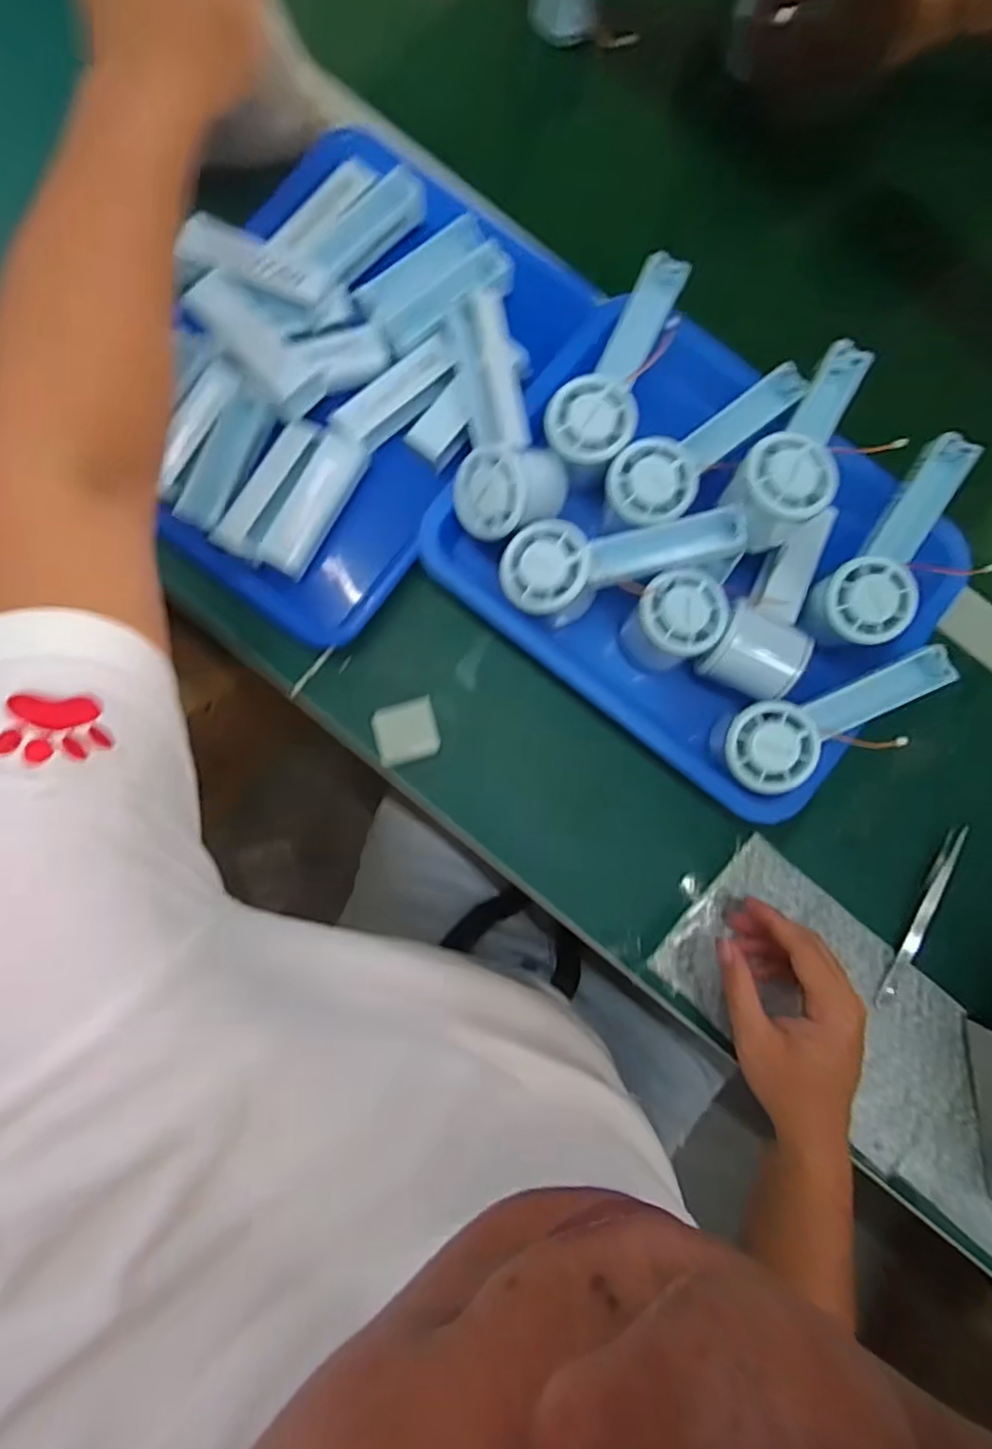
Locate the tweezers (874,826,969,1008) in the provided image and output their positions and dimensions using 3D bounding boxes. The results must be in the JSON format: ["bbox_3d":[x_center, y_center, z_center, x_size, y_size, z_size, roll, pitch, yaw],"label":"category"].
[{"bbox_3d":[0.307,0.139,0.459,0.013,0.014,0.138,26,83,-1],"label":"tweezers"}]

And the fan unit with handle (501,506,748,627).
[{"bbox_3d":[0.083,-0.105,0.419,0.151,0.058,0.066,-2,103,19],"label":"fan unit with handle"}]

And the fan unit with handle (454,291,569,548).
[{"bbox_3d":[0.010,-0.200,0.432,0.073,0.058,0.146,0,84,-4],"label":"fan unit with handle"}]

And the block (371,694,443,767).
[{"bbox_3d":[-0.064,0.006,0.462,0.044,0.022,0.041,-15,85,-5],"label":"block"}]

